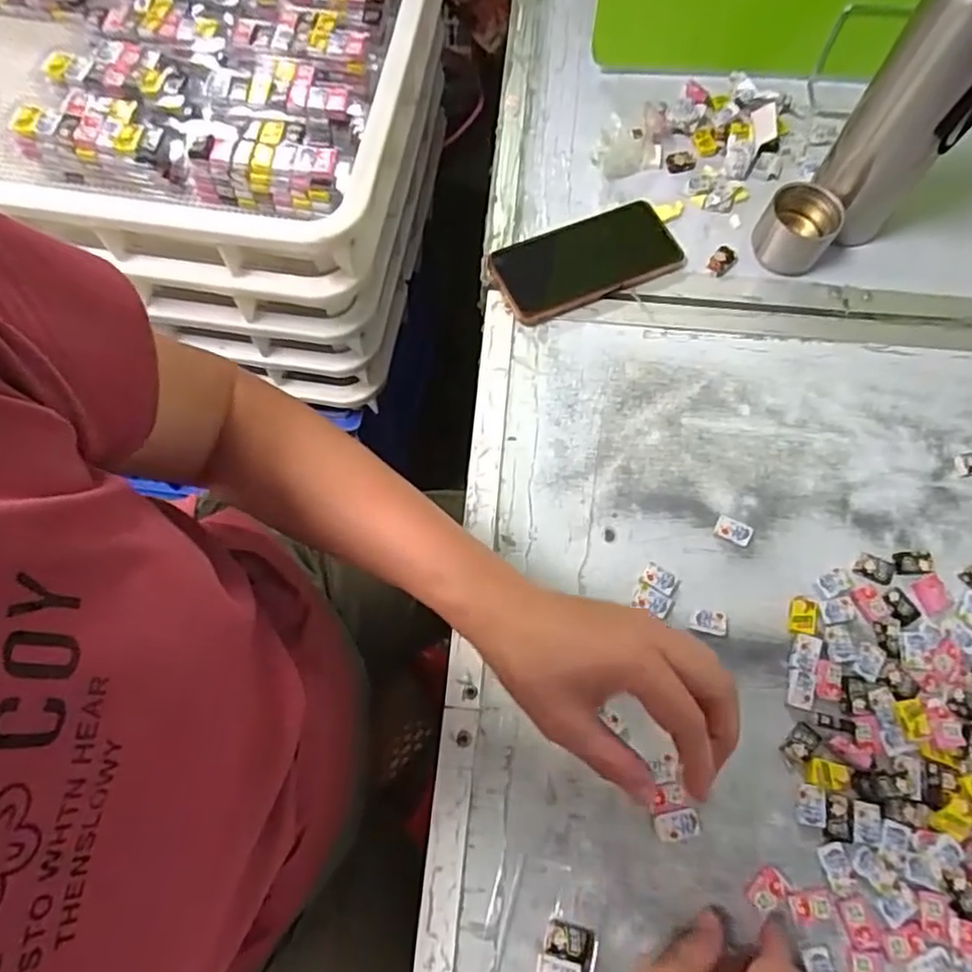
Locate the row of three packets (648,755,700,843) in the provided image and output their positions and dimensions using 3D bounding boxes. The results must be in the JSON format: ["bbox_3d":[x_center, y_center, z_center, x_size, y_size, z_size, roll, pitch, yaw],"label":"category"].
[{"bbox_3d":[0.123,0.207,0.440,0.028,0.007,0.050,-7,70,-3],"label":"row of three packets"}]

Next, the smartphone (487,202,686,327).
[{"bbox_3d":[0.089,-0.202,0.595,0.162,0.012,0.079,-22,71,-8],"label":"smartphone"}]

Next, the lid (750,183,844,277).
[{"bbox_3d":[0.276,-0.228,0.591,0.062,0.050,0.060,36,73,13],"label":"lid"}]

